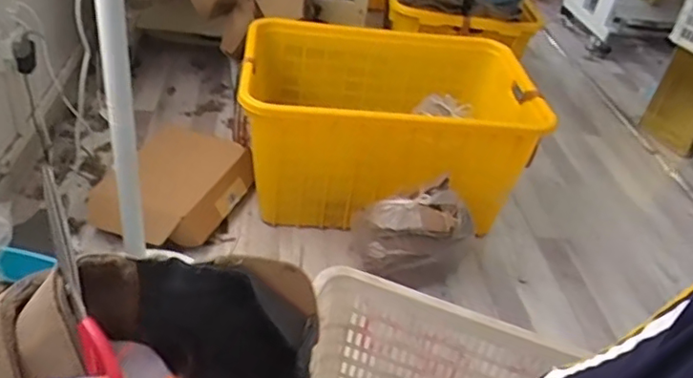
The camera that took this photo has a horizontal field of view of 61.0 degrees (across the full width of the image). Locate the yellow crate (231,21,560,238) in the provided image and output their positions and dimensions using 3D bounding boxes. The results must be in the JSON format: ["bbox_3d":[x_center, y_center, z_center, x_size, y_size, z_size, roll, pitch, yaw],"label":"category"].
[{"bbox_3d":[0.087,-0.175,1.538,0.717,0.373,0.594,2,35,0],"label":"yellow crate"}]

